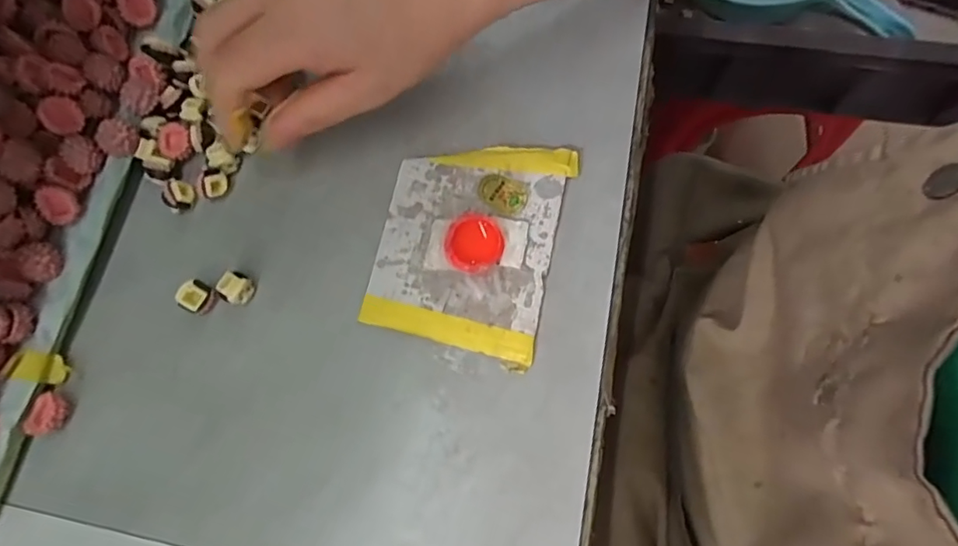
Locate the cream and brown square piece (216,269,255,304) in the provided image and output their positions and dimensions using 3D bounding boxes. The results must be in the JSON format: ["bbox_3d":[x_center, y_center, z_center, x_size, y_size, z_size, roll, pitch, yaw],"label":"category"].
[{"bbox_3d":[-0.126,0.008,0.273,0.015,0.010,0.015,26,80,10],"label":"cream and brown square piece"}]

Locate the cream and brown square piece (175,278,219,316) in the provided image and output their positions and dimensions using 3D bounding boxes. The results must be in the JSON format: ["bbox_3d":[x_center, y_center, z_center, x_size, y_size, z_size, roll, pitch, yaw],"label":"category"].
[{"bbox_3d":[-0.146,0.013,0.272,0.015,0.010,0.015,27,80,10],"label":"cream and brown square piece"}]

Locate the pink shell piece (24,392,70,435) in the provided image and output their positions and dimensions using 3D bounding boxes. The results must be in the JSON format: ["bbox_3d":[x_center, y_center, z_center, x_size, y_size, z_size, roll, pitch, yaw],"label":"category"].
[{"bbox_3d":[-0.217,0.071,0.264,0.017,0.007,0.020,12,78,7],"label":"pink shell piece"}]

